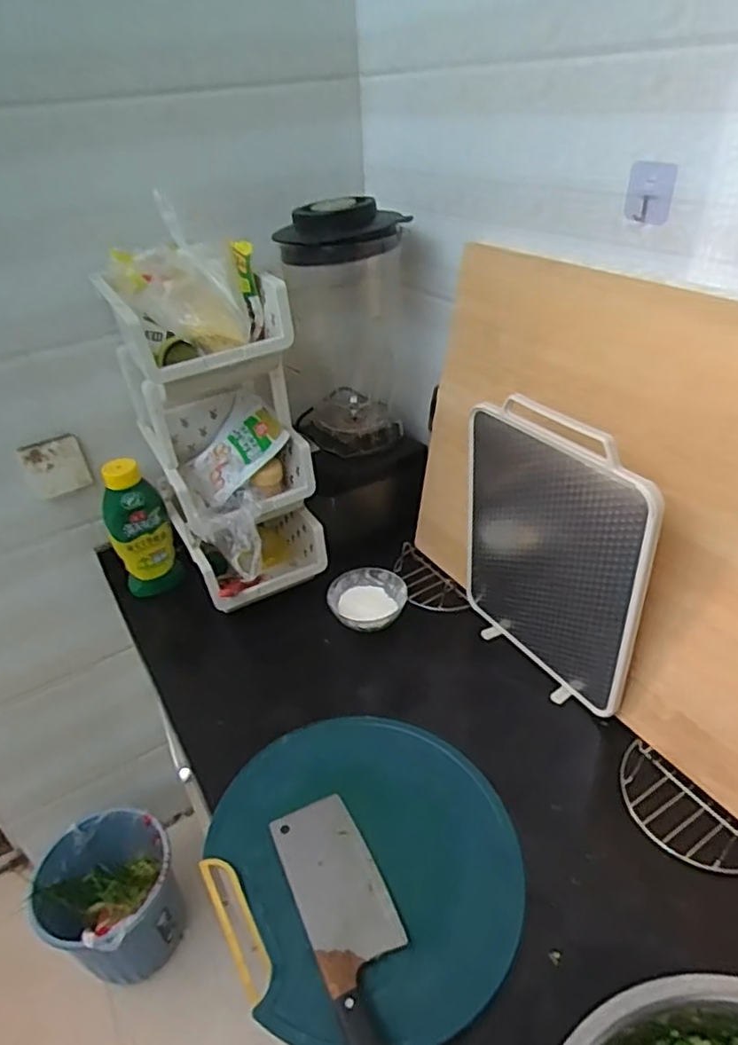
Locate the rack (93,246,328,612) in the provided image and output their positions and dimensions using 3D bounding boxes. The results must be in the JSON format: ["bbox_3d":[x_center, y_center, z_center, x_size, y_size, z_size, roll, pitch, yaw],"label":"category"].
[{"bbox_3d":[-0.222,-0.125,0.980,0.203,0.517,0.319,-21,38,-22],"label":"rack"}]

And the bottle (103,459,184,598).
[{"bbox_3d":[-0.381,0.016,1.066,0.091,0.246,0.059,-5,35,-1],"label":"bottle"}]

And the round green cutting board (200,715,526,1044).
[{"bbox_3d":[-0.008,0.358,0.700,0.308,0.031,0.349,-21,38,-22],"label":"round green cutting board"}]

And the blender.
[{"bbox_3d":[-0.023,-0.227,1.083,0.209,0.533,0.249,-11,36,-9],"label":"blender"}]

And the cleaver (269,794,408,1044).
[{"bbox_3d":[-0.016,0.401,0.644,0.087,0.013,0.284,-18,37,-18],"label":"cleaver"}]

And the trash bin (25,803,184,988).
[{"bbox_3d":[-0.504,0.786,1.313,0.237,0.283,0.248,18,41,28],"label":"trash bin"}]

